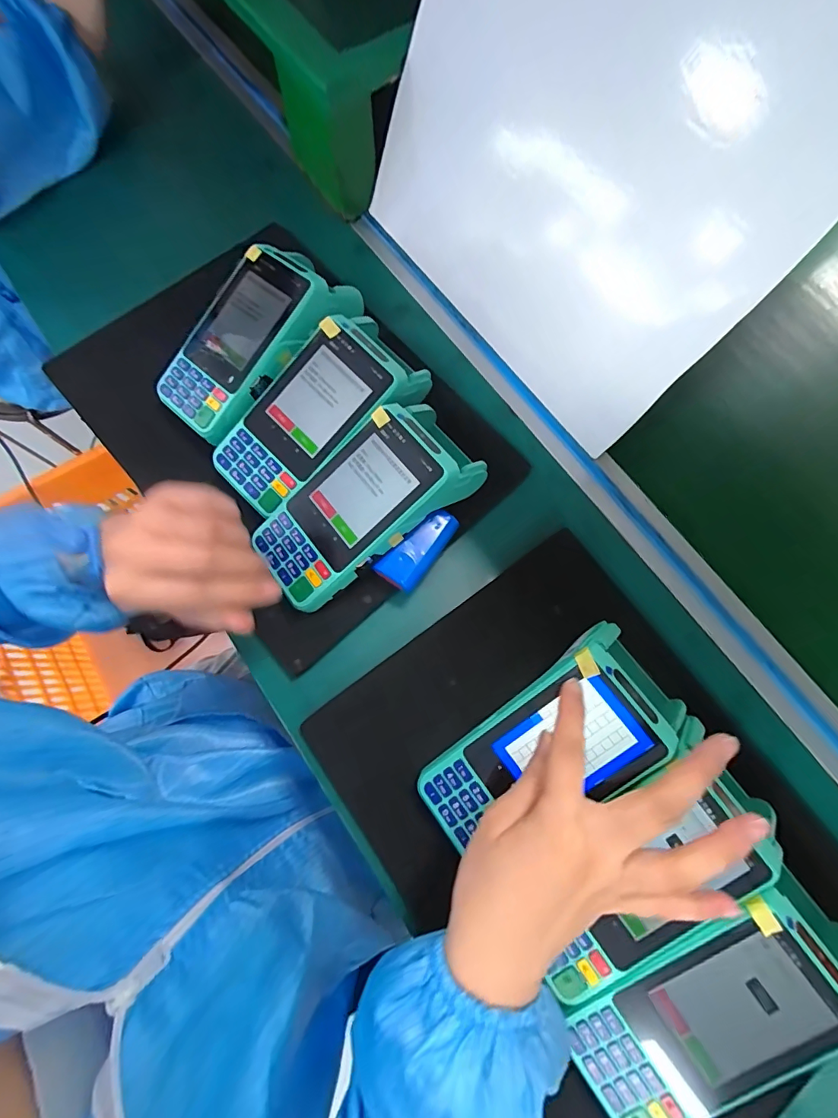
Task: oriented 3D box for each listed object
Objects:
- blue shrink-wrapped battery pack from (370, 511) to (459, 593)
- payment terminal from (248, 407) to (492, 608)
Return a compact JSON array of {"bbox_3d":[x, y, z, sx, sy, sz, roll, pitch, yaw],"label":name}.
[{"bbox_3d":[0.001,-0.008,0.332,0.029,0.018,0.068,40,81,10],"label":"blue shrink-wrapped battery pack"},{"bbox_3d":[-0.039,-0.040,0.323,0.161,0.061,0.078,-36,79,-7],"label":"payment terminal"}]

